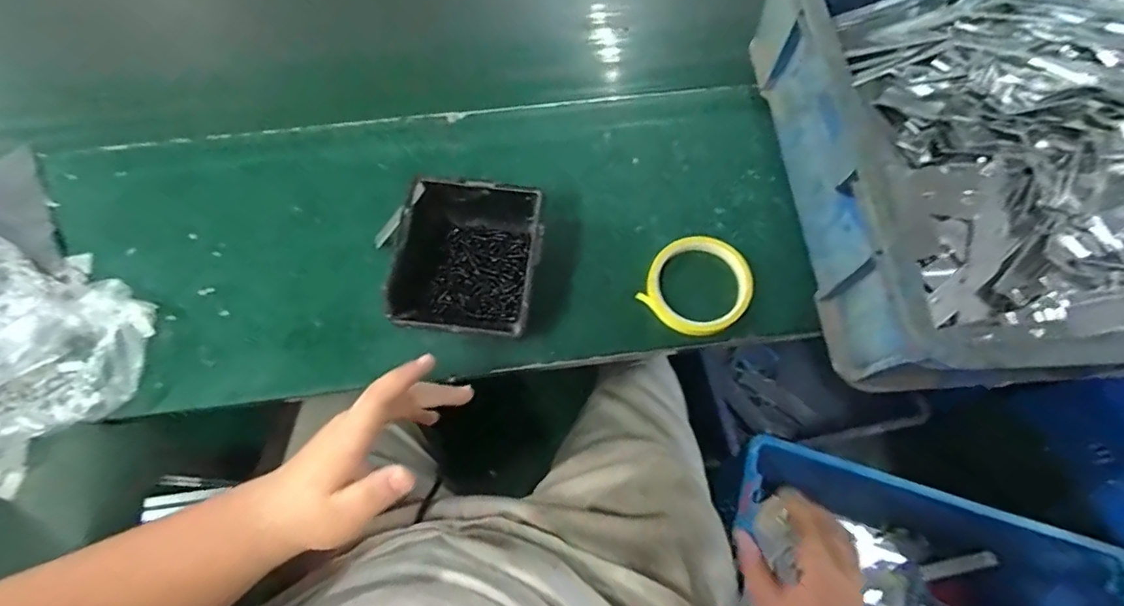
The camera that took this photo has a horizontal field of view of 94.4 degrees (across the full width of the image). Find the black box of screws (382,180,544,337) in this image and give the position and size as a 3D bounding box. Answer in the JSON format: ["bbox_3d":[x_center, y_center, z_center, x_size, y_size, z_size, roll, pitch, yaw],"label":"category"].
[{"bbox_3d":[-0.080,-0.038,0.460,0.120,0.068,0.138,9,67,4],"label":"black box of screws"}]

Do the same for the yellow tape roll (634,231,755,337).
[{"bbox_3d":[0.126,-0.016,0.480,0.090,0.018,0.093,0,67,0],"label":"yellow tape roll"}]

